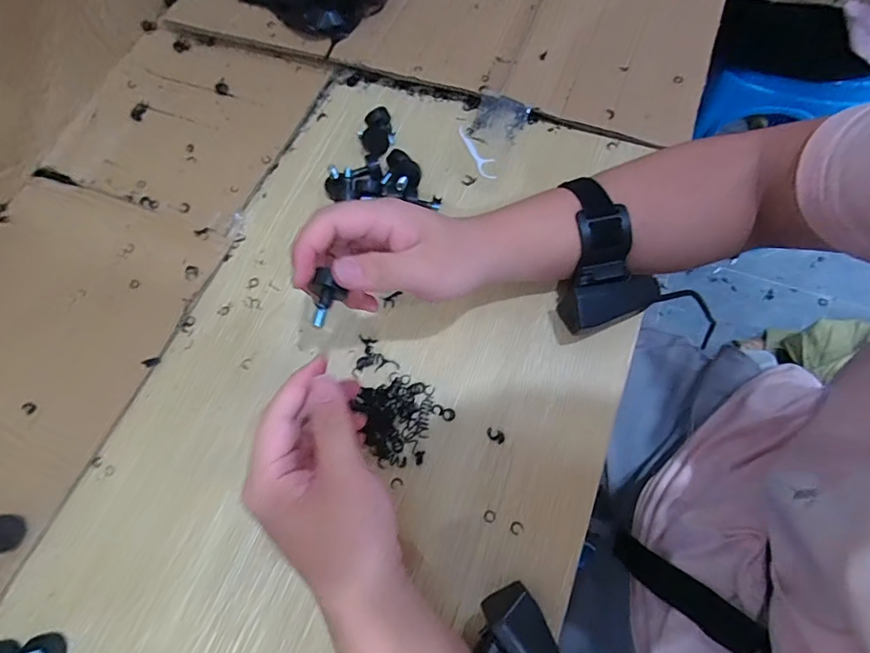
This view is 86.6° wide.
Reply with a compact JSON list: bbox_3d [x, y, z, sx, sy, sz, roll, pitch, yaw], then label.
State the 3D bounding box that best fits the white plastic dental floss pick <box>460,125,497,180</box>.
[{"bbox_3d":[0.042,-0.166,0.435,0.019,0.004,0.068,-19,69,-5],"label":"white plastic dental floss pick"}]

